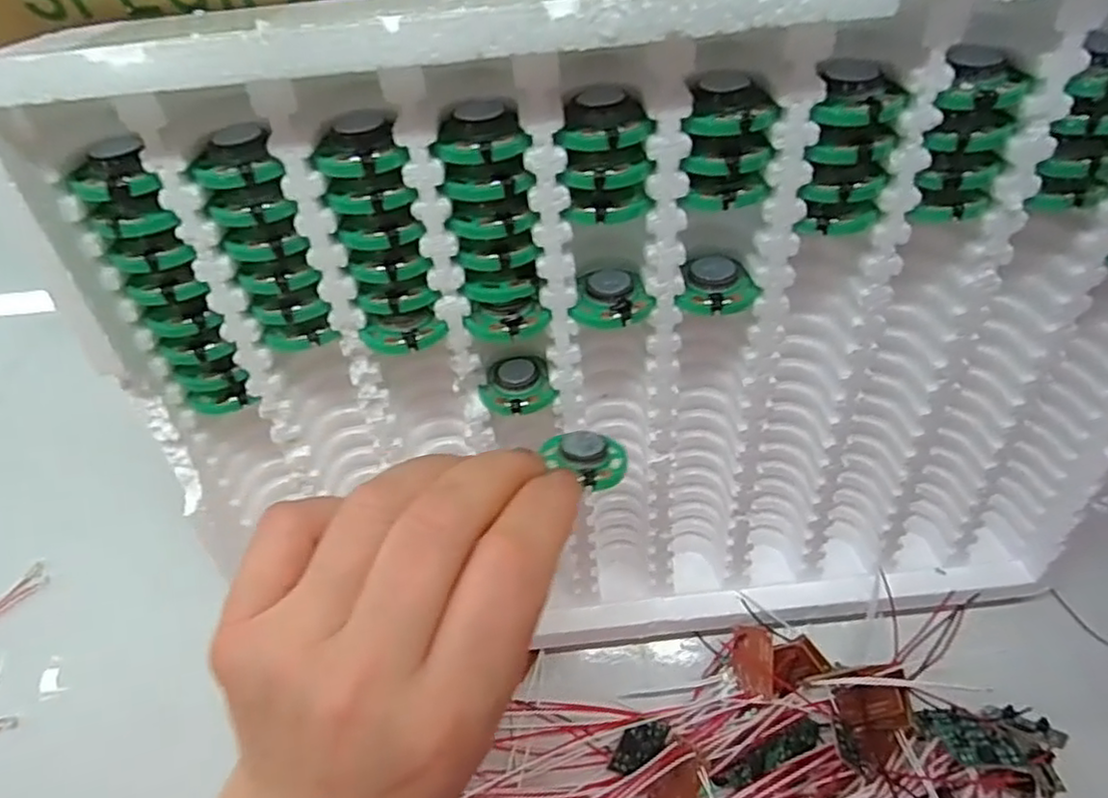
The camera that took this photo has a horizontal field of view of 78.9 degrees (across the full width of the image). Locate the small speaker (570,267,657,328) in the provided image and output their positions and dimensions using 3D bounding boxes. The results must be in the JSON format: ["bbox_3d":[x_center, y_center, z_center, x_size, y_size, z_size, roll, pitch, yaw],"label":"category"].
[{"bbox_3d":[0.018,-0.031,0.210,0.025,0.005,0.020,-15,68,-4],"label":"small speaker"}]

